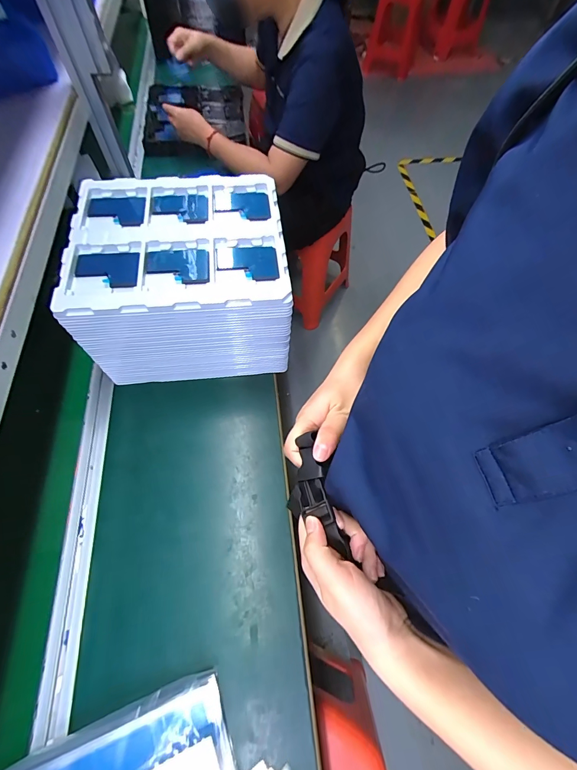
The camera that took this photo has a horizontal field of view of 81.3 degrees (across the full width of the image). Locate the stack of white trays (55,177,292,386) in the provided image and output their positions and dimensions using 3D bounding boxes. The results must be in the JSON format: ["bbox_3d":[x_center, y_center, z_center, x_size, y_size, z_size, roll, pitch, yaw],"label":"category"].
[{"bbox_3d":[-0.175,-0.178,0.608,0.317,0.219,0.271,-6,64,-5],"label":"stack of white trays"}]

